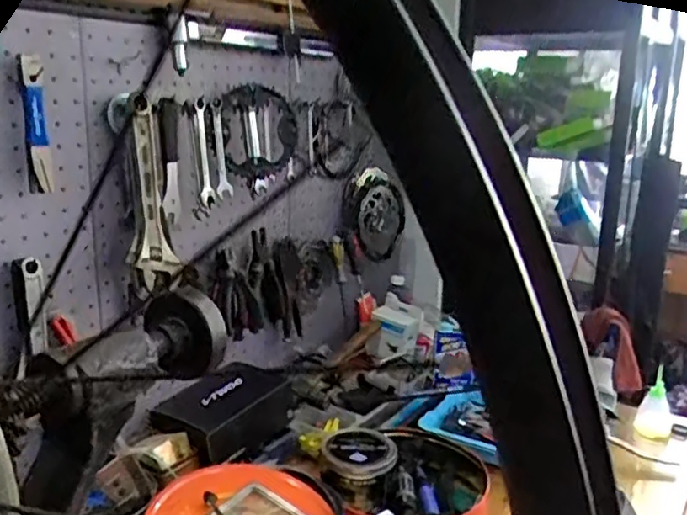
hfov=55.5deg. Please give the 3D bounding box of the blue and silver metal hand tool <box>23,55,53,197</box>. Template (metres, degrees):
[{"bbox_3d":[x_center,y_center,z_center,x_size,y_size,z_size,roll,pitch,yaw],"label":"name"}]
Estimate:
[{"bbox_3d":[-0.388,-0.168,0.827,0.024,0.162,0.022,-7,15,-29],"label":"blue and silver metal hand tool"}]

